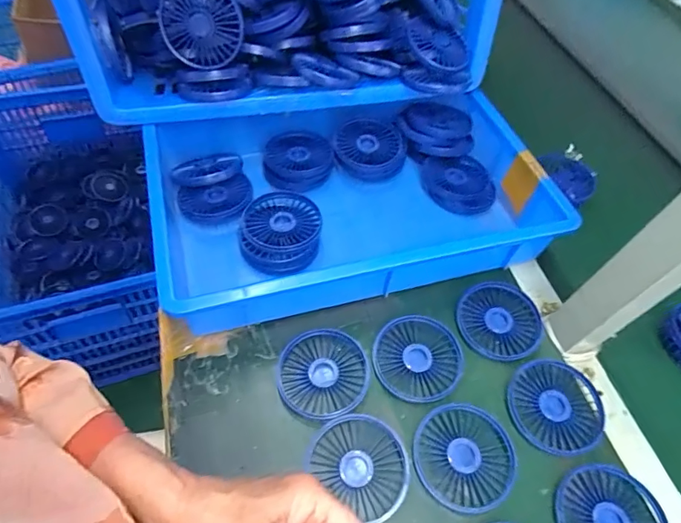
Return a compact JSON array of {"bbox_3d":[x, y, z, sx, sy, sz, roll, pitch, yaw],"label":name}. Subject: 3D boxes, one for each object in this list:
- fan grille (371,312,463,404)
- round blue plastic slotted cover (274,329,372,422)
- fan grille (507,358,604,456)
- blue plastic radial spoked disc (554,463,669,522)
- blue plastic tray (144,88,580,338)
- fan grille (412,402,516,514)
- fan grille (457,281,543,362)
[{"bbox_3d":[0.078,0.096,0.452,0.084,0.008,0.089,3,55,-4],"label":"fan grille"},{"bbox_3d":[-0.017,0.108,0.436,0.087,0.013,0.088,3,55,-4],"label":"round blue plastic slotted cover"},{"bbox_3d":[0.208,0.138,0.431,0.087,0.011,0.085,3,55,-4],"label":"fan grille"},{"bbox_3d":[0.228,0.219,0.377,0.084,0.018,0.084,3,55,-4],"label":"blue plastic radial spoked disc"},{"bbox_3d":[0.014,-0.082,0.528,0.428,0.077,0.270,-10,57,-13],"label":"blue plastic tray"},{"bbox_3d":[0.110,0.172,0.398,0.083,0.013,0.085,3,55,-4],"label":"fan grille"},{"bbox_3d":[0.171,0.063,0.482,0.084,0.015,0.089,3,55,-4],"label":"fan grille"}]

